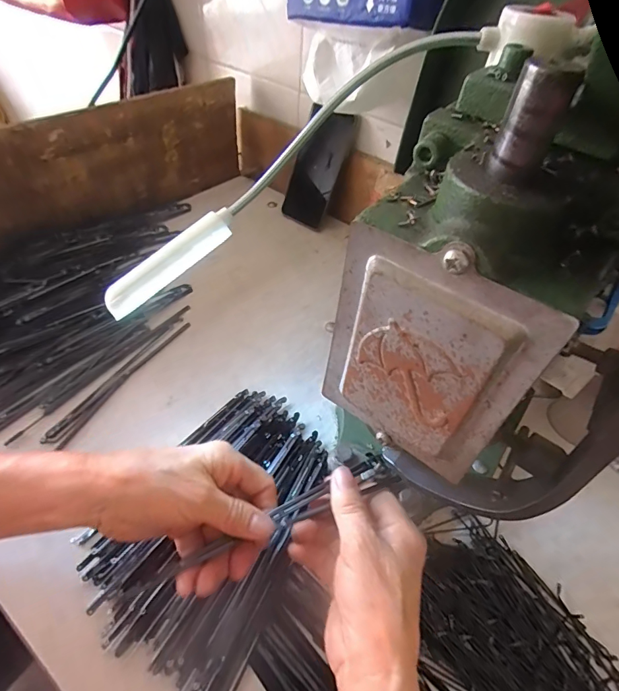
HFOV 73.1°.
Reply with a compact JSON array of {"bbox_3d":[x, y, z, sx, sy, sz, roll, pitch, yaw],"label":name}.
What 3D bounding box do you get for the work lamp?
[{"bbox_3d":[0.001,-0.102,0.232,0.279,0.029,0.052,-33,52,9],"label":"work lamp"}]

